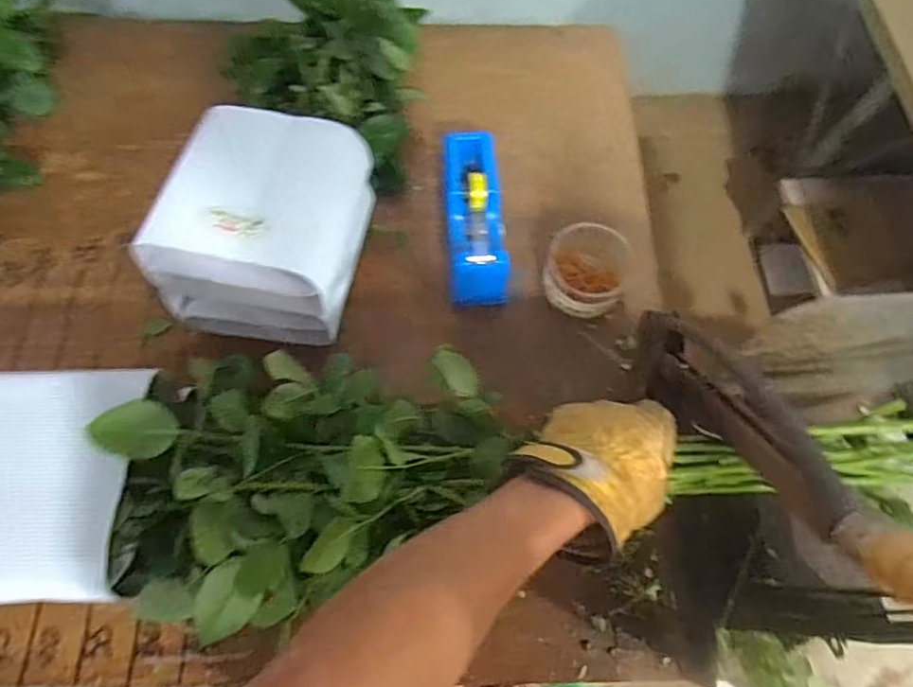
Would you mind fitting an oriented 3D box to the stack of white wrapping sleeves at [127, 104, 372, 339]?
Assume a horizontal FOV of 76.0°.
[{"bbox_3d":[-0.214,-0.139,0.665,0.184,0.167,0.218,9,67,2],"label":"stack of white wrapping sleeves"}]

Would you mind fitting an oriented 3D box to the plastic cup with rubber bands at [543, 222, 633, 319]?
[{"bbox_3d":[0.163,-0.087,0.734,0.105,0.081,0.110,1,67,-2],"label":"plastic cup with rubber bands"}]

